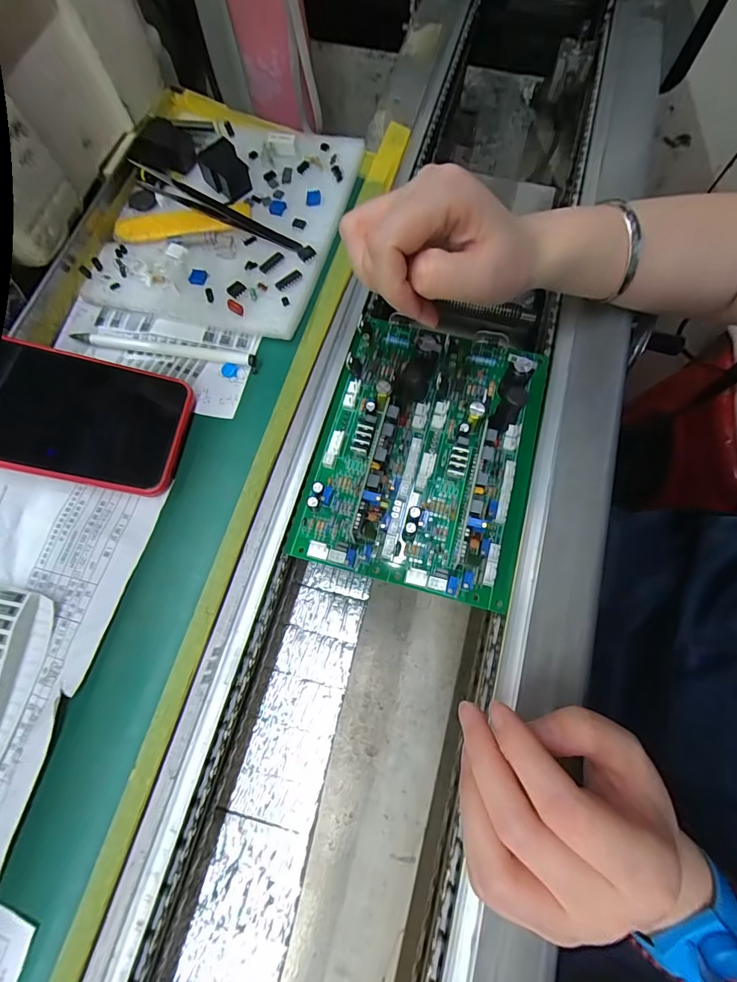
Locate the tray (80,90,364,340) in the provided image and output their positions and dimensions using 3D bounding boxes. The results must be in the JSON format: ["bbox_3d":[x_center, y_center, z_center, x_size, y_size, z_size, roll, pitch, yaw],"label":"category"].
[{"bbox_3d":[-0.103,-0.205,0.311,0.159,0.021,0.184,14,72,5],"label":"tray"}]

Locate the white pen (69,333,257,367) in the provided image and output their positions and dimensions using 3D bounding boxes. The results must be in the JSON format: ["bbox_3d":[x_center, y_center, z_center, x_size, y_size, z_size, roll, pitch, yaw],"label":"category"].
[{"bbox_3d":[-0.138,-0.097,0.292,0.127,0.007,0.010,9,71,4],"label":"white pen"}]

